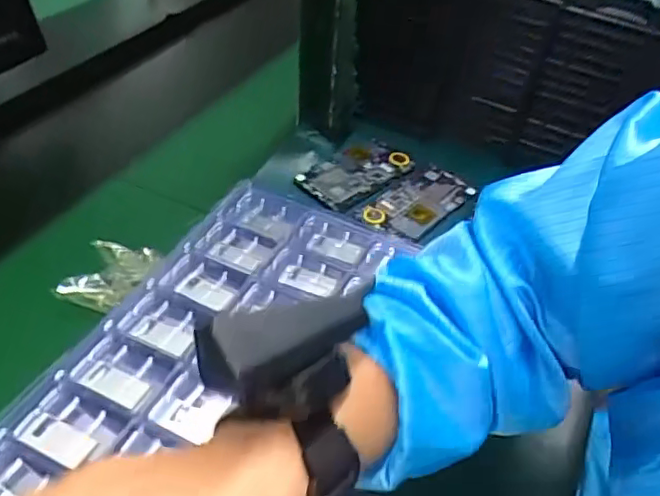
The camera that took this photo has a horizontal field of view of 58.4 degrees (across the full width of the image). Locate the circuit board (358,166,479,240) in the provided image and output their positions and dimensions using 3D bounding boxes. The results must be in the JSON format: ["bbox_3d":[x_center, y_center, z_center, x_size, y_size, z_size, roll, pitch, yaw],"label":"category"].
[{"bbox_3d":[0.088,-0.046,0.591,0.067,0.012,0.122,33,50,29],"label":"circuit board"}]

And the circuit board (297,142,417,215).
[{"bbox_3d":[0.028,-0.079,0.613,0.071,0.016,0.127,35,51,30],"label":"circuit board"}]

